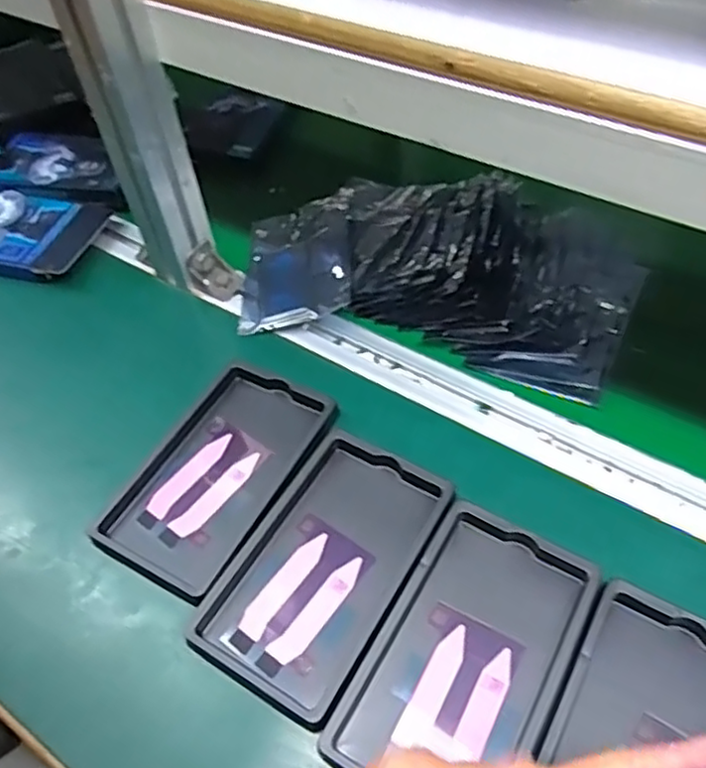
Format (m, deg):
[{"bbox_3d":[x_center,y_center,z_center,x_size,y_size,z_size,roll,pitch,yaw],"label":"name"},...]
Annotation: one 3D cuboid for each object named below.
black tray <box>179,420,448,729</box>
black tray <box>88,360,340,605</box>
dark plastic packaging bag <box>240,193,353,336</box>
[{"bbox_3d":[-0.014,0.104,0.398,0.093,0.018,0.158,23,60,20],"label":"black tray"},{"bbox_3d":[-0.087,0.058,0.446,0.094,0.020,0.158,24,60,21],"label":"black tray"},{"bbox_3d":[-0.046,-0.104,0.571,0.092,0.015,0.150,-12,51,13],"label":"dark plastic packaging bag"}]

